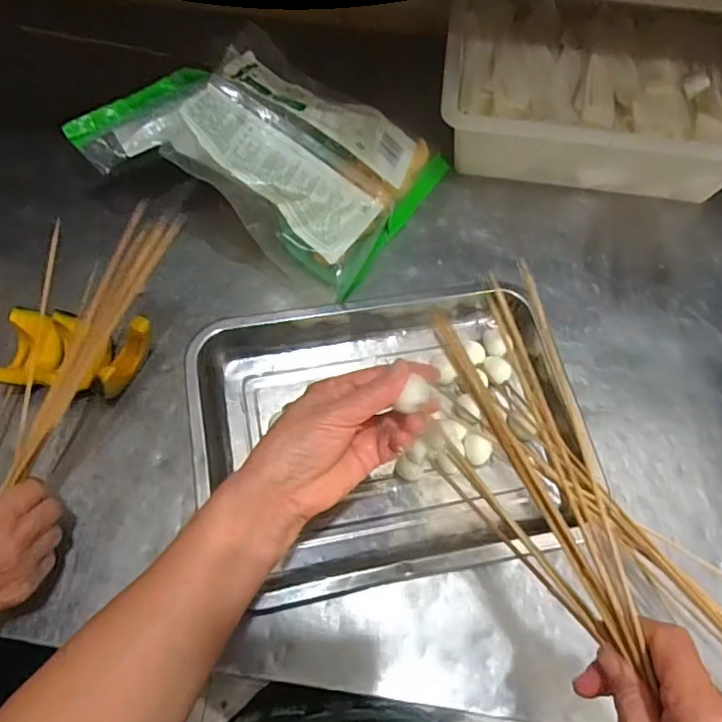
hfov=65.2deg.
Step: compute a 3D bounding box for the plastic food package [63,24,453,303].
[{"bbox_3d":[-0.096,-0.235,0.602,0.329,0.138,0.225,25,67,9],"label":"plastic food package"}]

